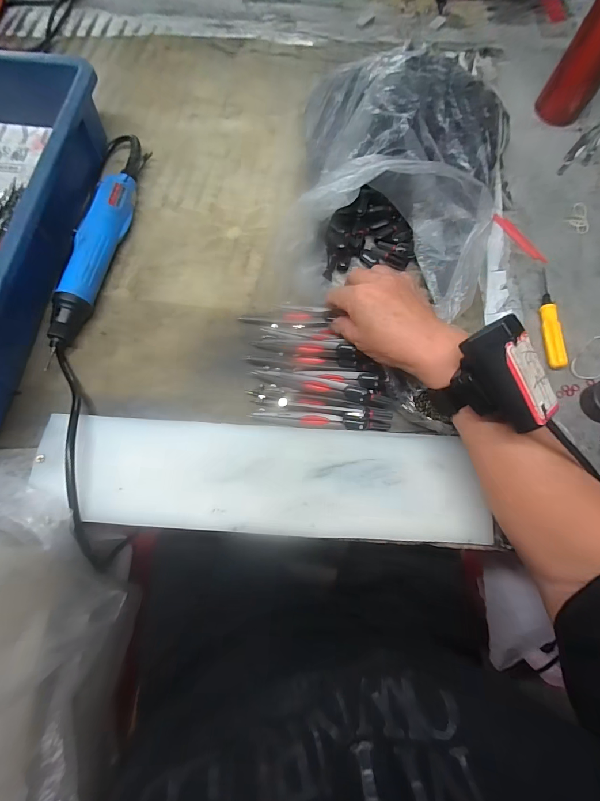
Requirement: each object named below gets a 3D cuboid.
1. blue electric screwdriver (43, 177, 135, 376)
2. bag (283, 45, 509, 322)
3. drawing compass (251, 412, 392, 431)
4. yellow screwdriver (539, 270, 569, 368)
[{"bbox_3d":[-0.216,-0.143,0.379,0.032,0.037,0.209,12,72,3],"label":"blue electric screwdriver"},{"bbox_3d":[0.100,-0.229,0.374,0.200,0.097,0.249,11,72,3],"label":"bag"},{"bbox_3d":[0.019,0.019,0.336,0.127,0.013,0.013,6,72,1],"label":"drawing compass"},{"bbox_3d":[0.263,-0.087,0.381,0.017,0.012,0.115,4,72,0],"label":"yellow screwdriver"}]

